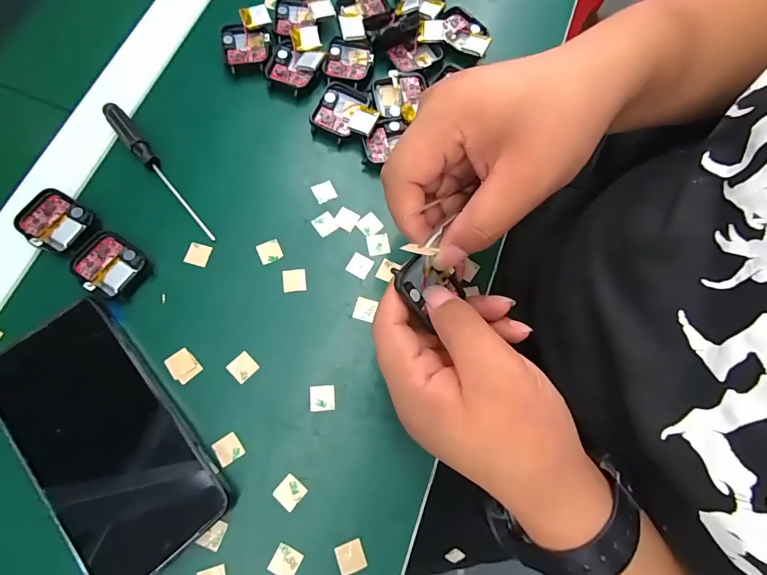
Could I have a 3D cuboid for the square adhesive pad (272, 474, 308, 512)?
[{"bbox_3d":[-0.056,0.122,0.240,0.016,0.004,0.016,39,76,10],"label":"square adhesive pad"}]

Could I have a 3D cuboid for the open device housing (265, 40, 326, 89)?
[{"bbox_3d":[-0.073,-0.177,0.319,0.046,0.010,0.038,23,74,5],"label":"open device housing"}]

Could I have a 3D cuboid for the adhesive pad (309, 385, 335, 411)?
[{"bbox_3d":[-0.039,0.070,0.257,0.015,0.004,0.015,-3,73,-3],"label":"adhesive pad"}]

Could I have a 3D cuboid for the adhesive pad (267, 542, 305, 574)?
[{"bbox_3d":[-0.056,0.156,0.229,0.015,0.004,0.015,25,74,6],"label":"adhesive pad"}]

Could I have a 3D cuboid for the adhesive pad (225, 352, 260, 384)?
[{"bbox_3d":[-0.091,0.051,0.259,0.016,0.004,0.016,42,76,10],"label":"adhesive pad"}]

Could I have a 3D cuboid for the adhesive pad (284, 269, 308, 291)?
[{"bbox_3d":[-0.061,-0.006,0.278,0.015,0.004,0.016,-7,73,-4],"label":"adhesive pad"}]

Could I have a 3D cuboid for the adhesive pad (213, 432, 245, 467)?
[{"bbox_3d":[-0.095,0.098,0.245,0.015,0.004,0.016,-34,77,-11],"label":"adhesive pad"}]

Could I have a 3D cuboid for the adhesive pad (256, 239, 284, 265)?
[{"bbox_3d":[-0.080,-0.026,0.283,0.016,0.004,0.015,-25,75,-9],"label":"adhesive pad"}]

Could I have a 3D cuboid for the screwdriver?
[{"bbox_3d":[-0.163,-0.085,0.290,0.012,0.011,0.130,-38,78,-12],"label":"screwdriver"}]

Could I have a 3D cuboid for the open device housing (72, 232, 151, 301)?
[{"bbox_3d":[-0.182,-0.015,0.269,0.046,0.010,0.036,33,75,8],"label":"open device housing"}]

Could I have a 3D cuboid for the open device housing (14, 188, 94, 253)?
[{"bbox_3d":[-0.224,-0.046,0.274,0.042,0.009,0.037,31,75,8],"label":"open device housing"}]

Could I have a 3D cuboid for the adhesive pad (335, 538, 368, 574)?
[{"bbox_3d":[-0.019,0.155,0.232,0.016,0.004,0.015,-18,74,-7],"label":"adhesive pad"}]

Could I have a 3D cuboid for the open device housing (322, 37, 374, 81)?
[{"bbox_3d":[-0.028,-0.184,0.326,0.037,0.011,0.038,9,73,1],"label":"open device housing"}]

